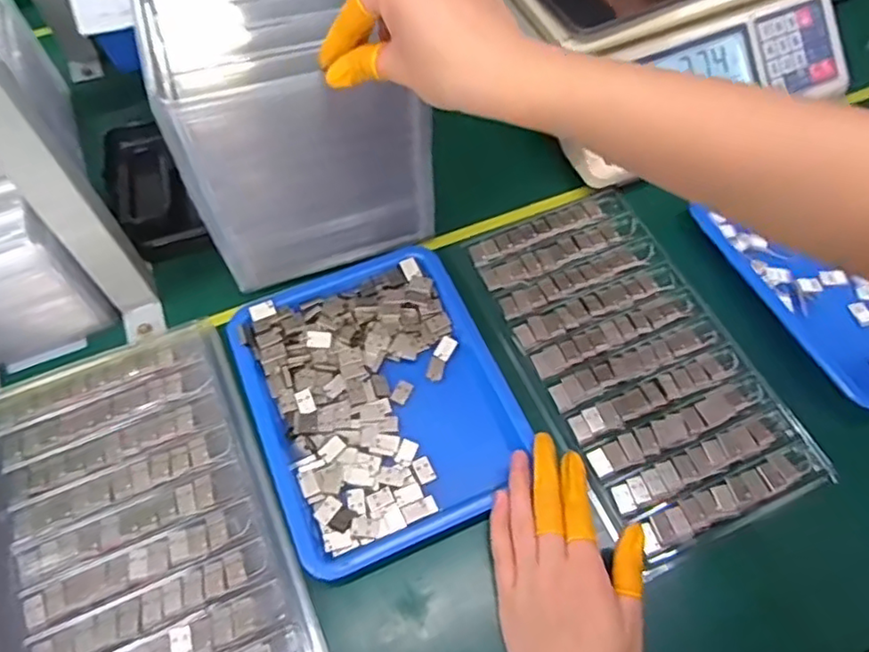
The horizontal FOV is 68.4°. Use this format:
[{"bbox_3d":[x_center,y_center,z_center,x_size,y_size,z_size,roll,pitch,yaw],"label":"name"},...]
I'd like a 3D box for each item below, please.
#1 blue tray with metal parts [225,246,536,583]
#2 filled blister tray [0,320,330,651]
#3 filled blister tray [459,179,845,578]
[{"bbox_3d":[-0.041,0.051,0.467,0.172,0.028,0.212,-21,63,-10],"label":"blue tray with metal parts"},{"bbox_3d":[-0.181,0.138,0.407,0.160,0.015,0.290,-22,64,-10],"label":"filled blister tray"},{"bbox_3d":[0.150,0.020,0.492,0.156,0.019,0.283,-21,61,-13],"label":"filled blister tray"}]

